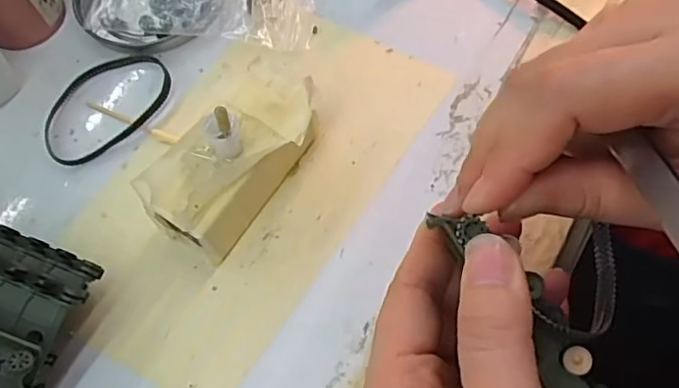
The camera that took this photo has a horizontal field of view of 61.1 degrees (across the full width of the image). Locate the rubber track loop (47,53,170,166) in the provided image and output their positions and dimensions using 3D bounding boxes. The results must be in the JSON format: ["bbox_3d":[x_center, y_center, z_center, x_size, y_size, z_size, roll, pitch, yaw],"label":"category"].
[{"bbox_3d":[-0.117,-0.045,0.288,0.070,0.004,0.046,-34,67,-12],"label":"rubber track loop"}]

